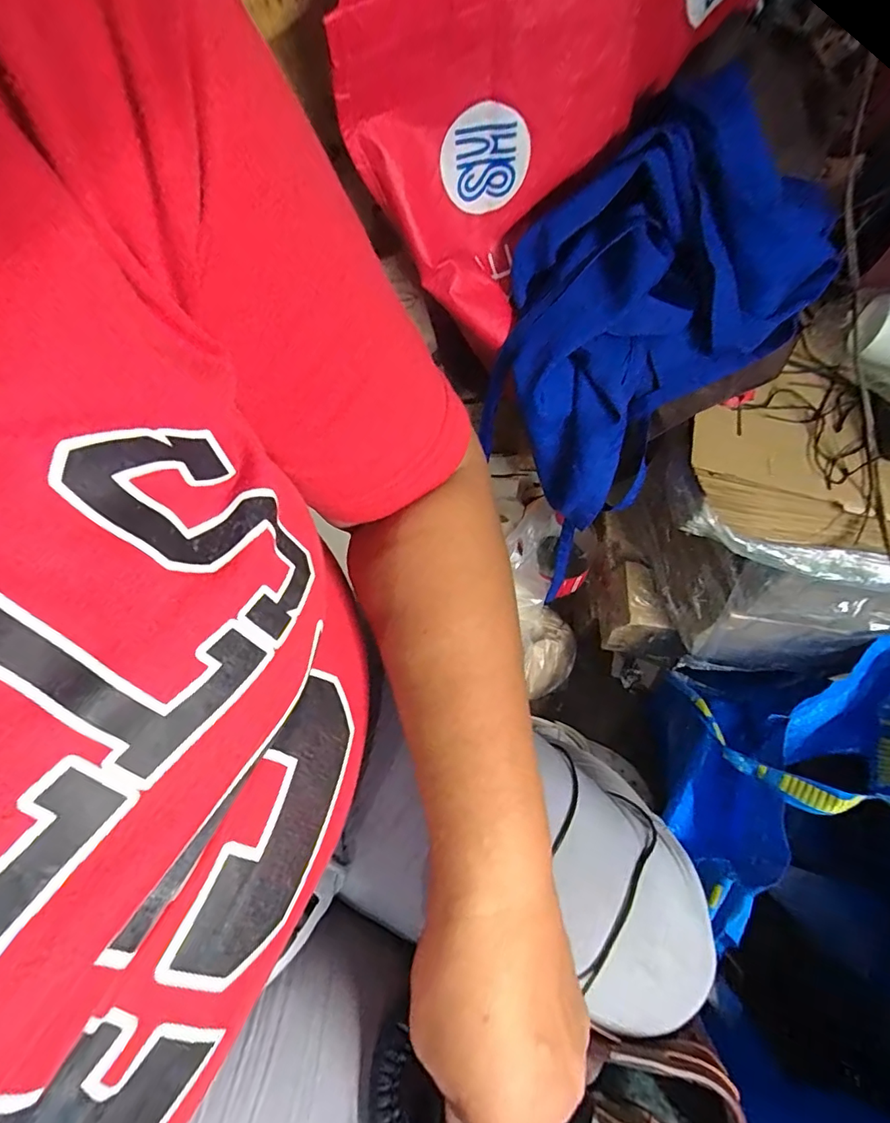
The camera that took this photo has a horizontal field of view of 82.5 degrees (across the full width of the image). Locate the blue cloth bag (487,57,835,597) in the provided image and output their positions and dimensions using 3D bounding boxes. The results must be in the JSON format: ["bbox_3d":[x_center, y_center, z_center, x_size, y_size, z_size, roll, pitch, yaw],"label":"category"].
[{"bbox_3d":[0.156,-0.192,0.436,0.261,0.274,0.175,-36,69,-22],"label":"blue cloth bag"}]

